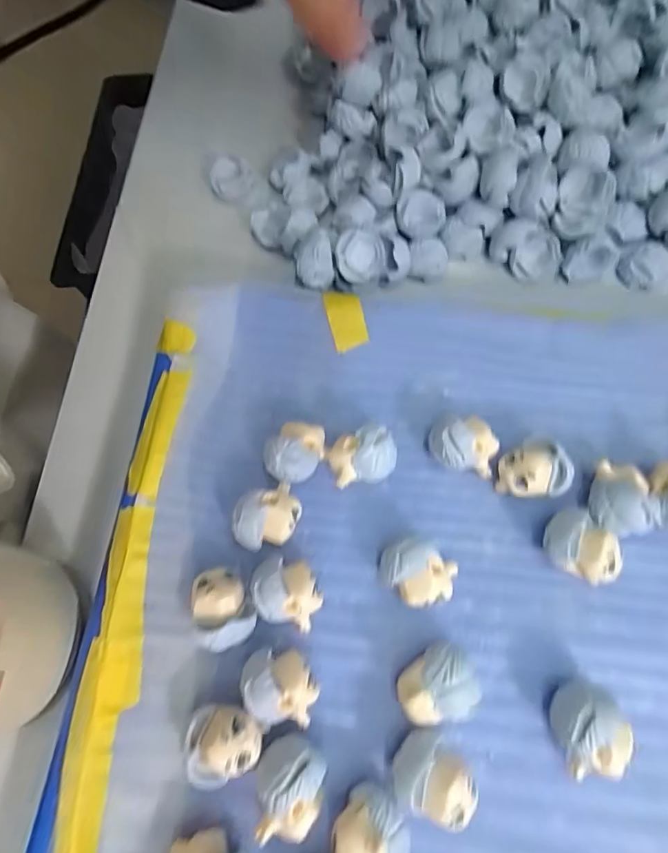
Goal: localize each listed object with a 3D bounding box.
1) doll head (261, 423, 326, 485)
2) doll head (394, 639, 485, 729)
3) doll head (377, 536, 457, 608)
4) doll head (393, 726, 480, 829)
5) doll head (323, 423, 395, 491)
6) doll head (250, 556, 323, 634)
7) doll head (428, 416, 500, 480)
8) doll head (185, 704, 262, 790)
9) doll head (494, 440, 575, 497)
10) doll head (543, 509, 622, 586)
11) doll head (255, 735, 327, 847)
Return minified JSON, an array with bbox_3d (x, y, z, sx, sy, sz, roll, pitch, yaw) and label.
[{"bbox_3d":[-0.016,0.011,0.207,0.019,0.023,0.026,29,73,11],"label":"doll head"},{"bbox_3d":[0.037,0.093,0.174,0.028,0.022,0.024,-41,74,-12],"label":"doll head"},{"bbox_3d":[0.032,0.057,0.189,0.028,0.021,0.022,31,74,12],"label":"doll head"},{"bbox_3d":[0.034,0.118,0.166,0.024,0.023,0.025,-1,70,2],"label":"doll head"},{"bbox_3d":[0.012,0.014,0.205,0.028,0.023,0.019,-18,70,-5],"label":"doll head"},{"bbox_3d":[-0.018,0.065,0.189,0.025,0.022,0.023,14,71,7],"label":"doll head"},{"bbox_3d":[0.054,0.008,0.206,0.029,0.023,0.019,14,71,7],"label":"doll head"},{"bbox_3d":[-0.038,0.111,0.170,0.025,0.020,0.025,-1,70,2],"label":"doll head"},{"bbox_3d":[0.082,0.020,0.200,0.025,0.022,0.022,-22,71,-6],"label":"doll head"},{"bbox_3d":[0.094,0.047,0.187,0.019,0.021,0.027,-37,73,-11],"label":"doll head"},{"bbox_3d":[-0.015,0.124,0.167,0.022,0.023,0.029,8,70,5],"label":"doll head"}]

